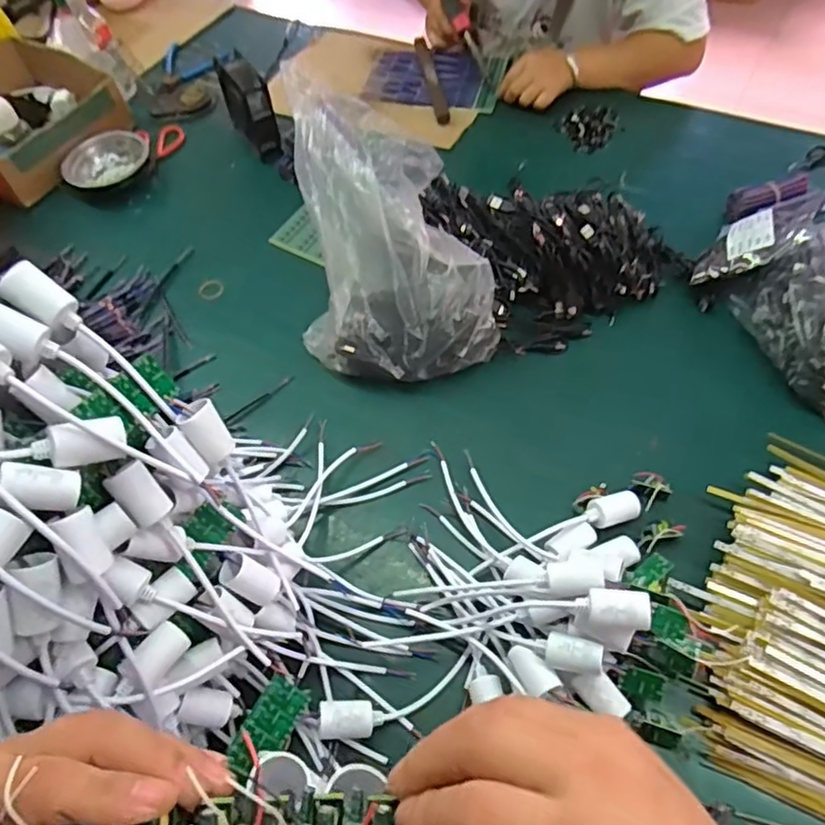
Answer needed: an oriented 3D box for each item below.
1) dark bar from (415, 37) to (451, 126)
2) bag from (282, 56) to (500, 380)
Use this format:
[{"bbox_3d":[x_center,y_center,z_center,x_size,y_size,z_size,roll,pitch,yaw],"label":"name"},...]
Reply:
[{"bbox_3d":[0.030,-0.554,1.045,0.022,0.024,0.230,-11,57,-2],"label":"dark bar"},{"bbox_3d":[-0.043,-0.205,0.719,0.205,0.207,0.295,-15,57,-5],"label":"bag"}]

